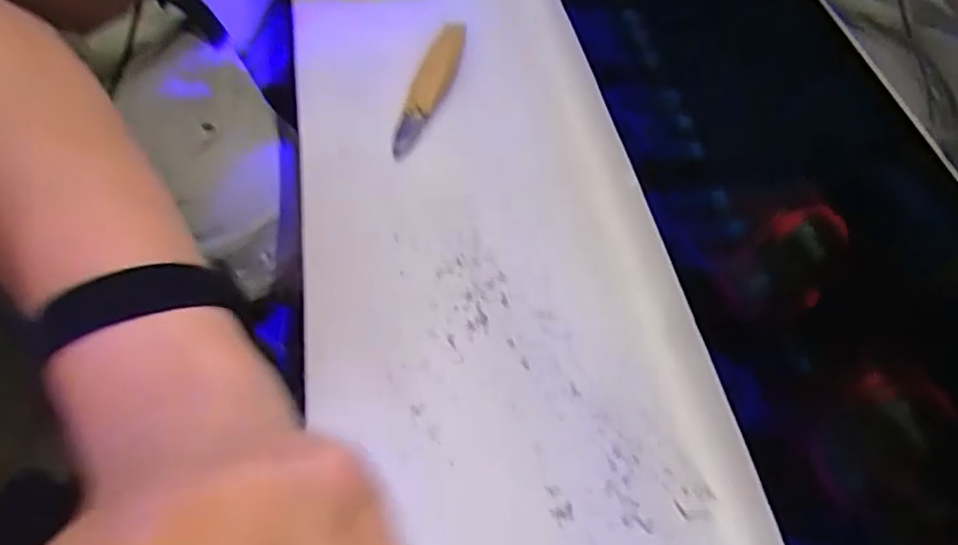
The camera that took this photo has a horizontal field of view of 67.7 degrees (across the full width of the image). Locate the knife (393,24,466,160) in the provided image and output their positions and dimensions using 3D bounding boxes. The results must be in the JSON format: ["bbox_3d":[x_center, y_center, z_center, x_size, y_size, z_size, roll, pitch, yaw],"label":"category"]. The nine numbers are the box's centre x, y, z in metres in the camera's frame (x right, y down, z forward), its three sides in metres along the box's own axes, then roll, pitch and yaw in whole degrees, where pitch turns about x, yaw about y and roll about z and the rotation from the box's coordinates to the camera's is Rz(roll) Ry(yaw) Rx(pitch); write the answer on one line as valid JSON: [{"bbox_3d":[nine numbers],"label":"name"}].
[{"bbox_3d":[-0.043,-0.154,0.598,0.032,0.019,0.136,17,68,8],"label":"knife"}]

